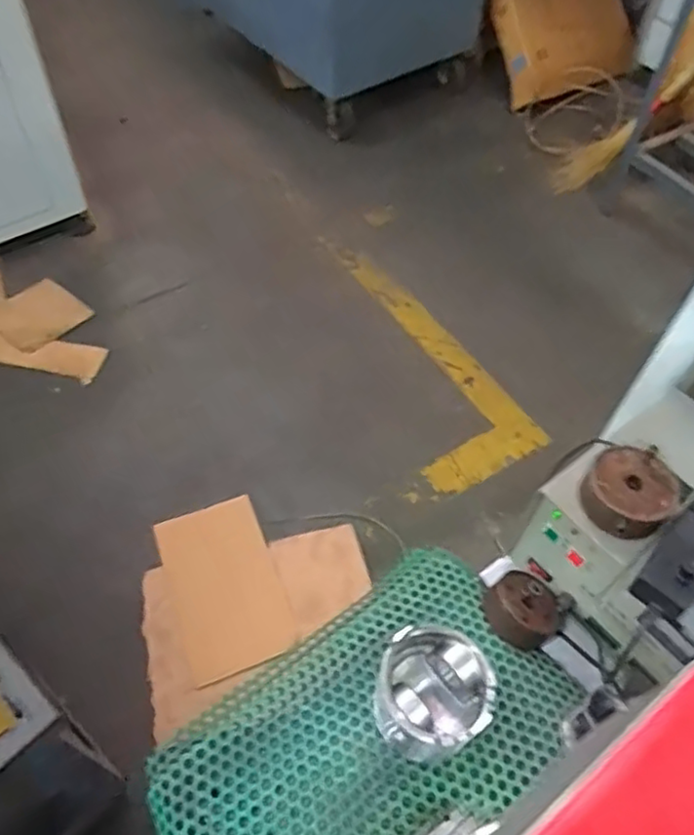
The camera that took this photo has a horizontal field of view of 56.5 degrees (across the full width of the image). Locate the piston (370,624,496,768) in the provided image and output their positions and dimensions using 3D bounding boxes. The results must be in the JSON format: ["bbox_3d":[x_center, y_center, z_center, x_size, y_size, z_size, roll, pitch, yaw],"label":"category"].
[{"bbox_3d":[0.071,0.235,0.554,0.090,0.081,0.093,2,54,-3],"label":"piston"}]

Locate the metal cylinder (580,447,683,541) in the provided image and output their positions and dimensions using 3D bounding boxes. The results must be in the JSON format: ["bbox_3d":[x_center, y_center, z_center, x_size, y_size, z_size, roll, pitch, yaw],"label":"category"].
[{"bbox_3d":[0.238,0.064,0.551,0.074,0.032,0.070,2,54,-3],"label":"metal cylinder"}]

